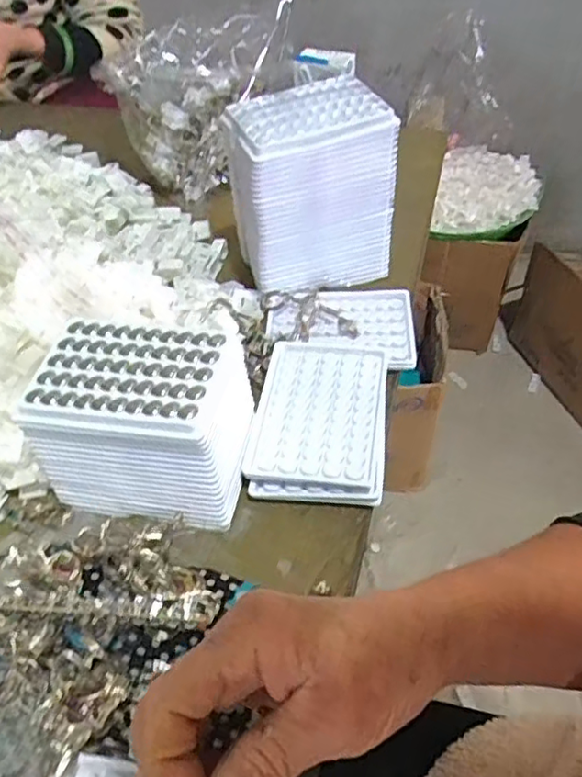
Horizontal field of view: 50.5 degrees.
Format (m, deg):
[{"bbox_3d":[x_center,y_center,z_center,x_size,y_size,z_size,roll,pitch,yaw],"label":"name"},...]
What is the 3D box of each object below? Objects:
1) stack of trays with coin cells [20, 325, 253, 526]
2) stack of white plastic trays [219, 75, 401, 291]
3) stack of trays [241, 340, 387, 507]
[{"bbox_3d":[-0.102,0.018,0.433,0.134,0.081,0.099,4,48,8],"label":"stack of trays with coin cells"},{"bbox_3d":[0.014,-0.183,0.570,0.138,0.147,0.101,-19,49,-13],"label":"stack of white plastic trays"},{"bbox_3d":[0.023,0.021,0.477,0.098,0.019,0.139,4,48,8],"label":"stack of trays"}]

